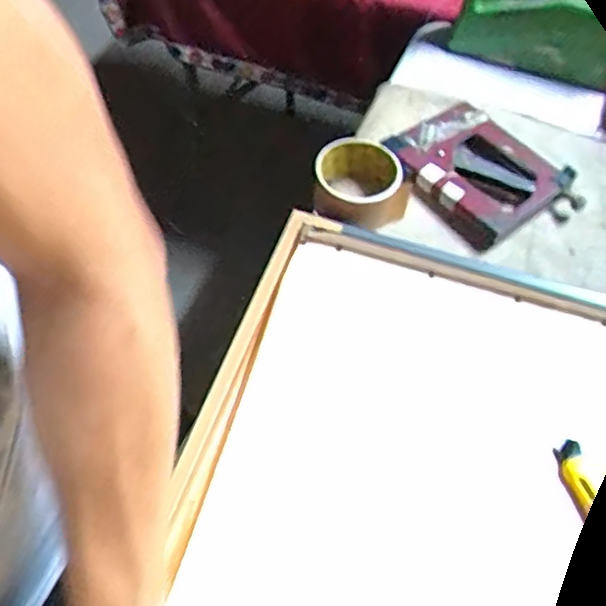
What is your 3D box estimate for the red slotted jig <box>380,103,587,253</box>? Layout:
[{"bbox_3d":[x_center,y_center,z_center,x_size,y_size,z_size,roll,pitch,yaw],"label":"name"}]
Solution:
[{"bbox_3d":[0.184,-0.129,0.651,0.129,0.055,0.179,-34,63,-21],"label":"red slotted jig"}]

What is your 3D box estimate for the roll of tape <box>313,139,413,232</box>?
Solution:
[{"bbox_3d":[0.059,-0.111,0.621,0.095,0.061,0.087,0,56,0],"label":"roll of tape"}]

